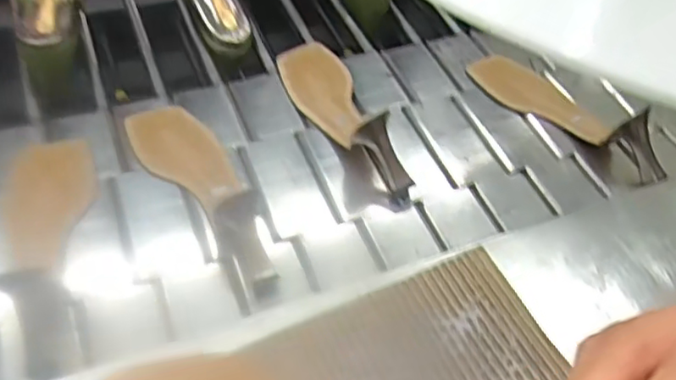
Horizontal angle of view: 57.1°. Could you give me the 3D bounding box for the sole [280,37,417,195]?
[{"bbox_3d":[-0.001,-0.097,0.660,0.076,0.062,0.245,-11,53,-15],"label":"sole"}]

